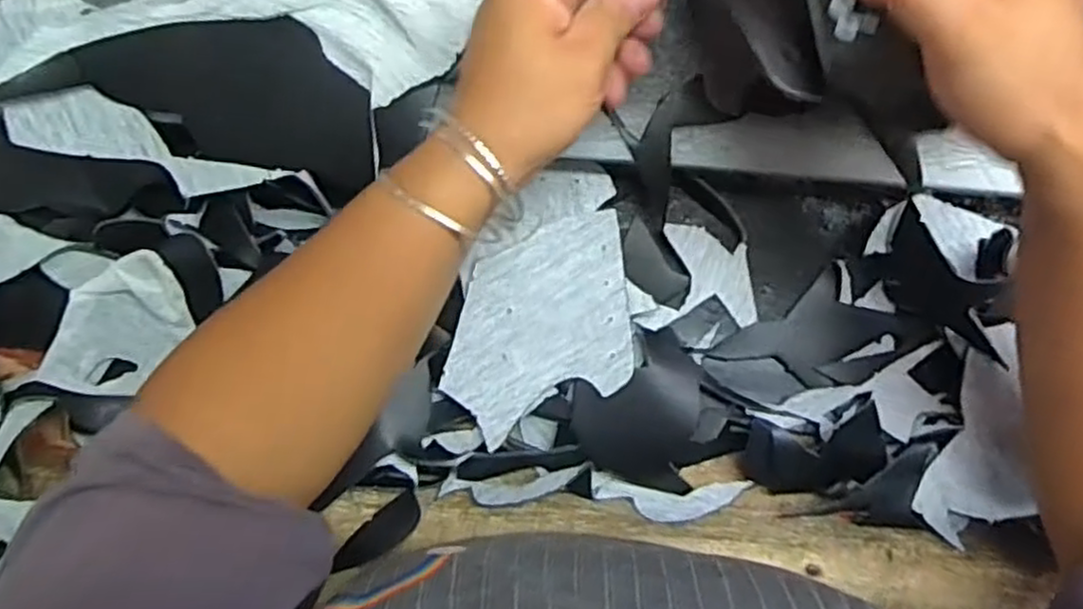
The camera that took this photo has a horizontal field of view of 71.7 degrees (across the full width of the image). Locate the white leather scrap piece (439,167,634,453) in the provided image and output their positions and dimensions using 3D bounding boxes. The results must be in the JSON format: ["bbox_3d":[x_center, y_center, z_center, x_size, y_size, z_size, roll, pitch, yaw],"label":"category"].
[{"bbox_3d":[0.004,-0.001,0.421,0.097,0.007,0.151,11,83,7],"label":"white leather scrap piece"}]

